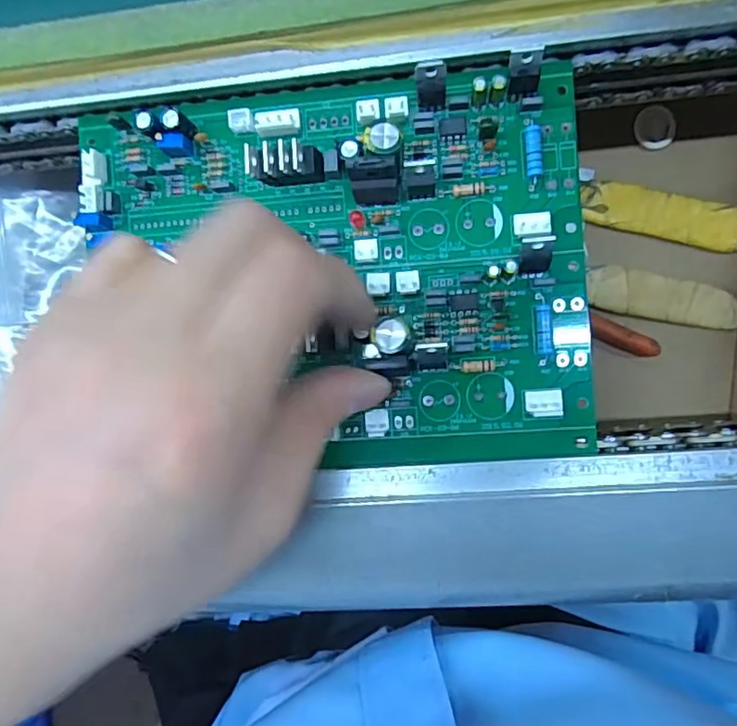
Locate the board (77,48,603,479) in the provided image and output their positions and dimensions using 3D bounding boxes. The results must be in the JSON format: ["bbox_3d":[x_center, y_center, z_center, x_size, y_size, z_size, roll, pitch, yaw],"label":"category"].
[{"bbox_3d":[-0.013,-0.031,0.201,0.173,0.025,0.134,-3,92,7],"label":"board"}]

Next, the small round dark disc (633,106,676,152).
[{"bbox_3d":[0.142,-0.117,0.292,0.019,0.005,0.021,5,91,7],"label":"small round dark disc"}]

